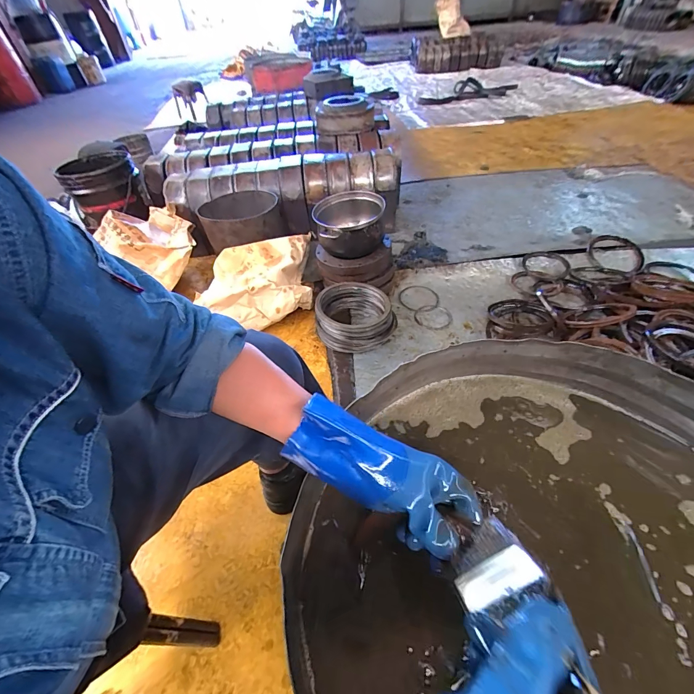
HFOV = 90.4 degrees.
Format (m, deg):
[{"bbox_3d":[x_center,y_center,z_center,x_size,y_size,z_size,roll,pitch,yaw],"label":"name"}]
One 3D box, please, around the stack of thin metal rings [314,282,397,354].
[{"bbox_3d":[0.029,-0.085,1.031,0.230,0.112,0.212,5,47,11],"label":"stack of thin metal rings"}]

